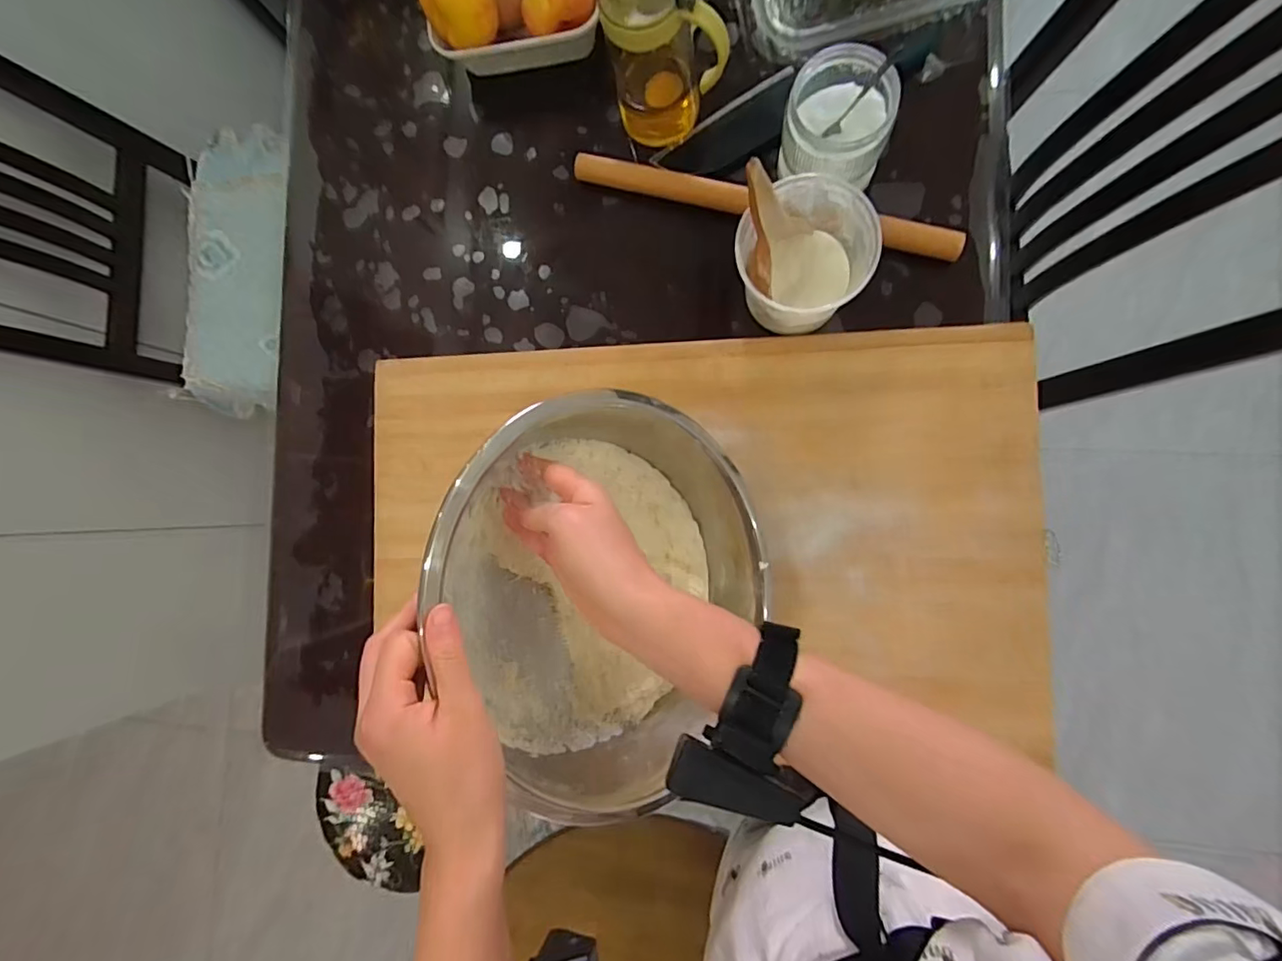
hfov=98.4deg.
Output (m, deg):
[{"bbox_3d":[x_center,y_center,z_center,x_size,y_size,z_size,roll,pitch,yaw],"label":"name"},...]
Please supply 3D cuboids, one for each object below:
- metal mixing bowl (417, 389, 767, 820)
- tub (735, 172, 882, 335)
[{"bbox_3d":[-0.026,0.083,0.470,0.281,0.138,0.272,0,87,9],"label":"metal mixing bowl"},{"bbox_3d":[0.145,-0.193,0.512,0.102,0.114,0.109,0,87,9],"label":"tub"}]

